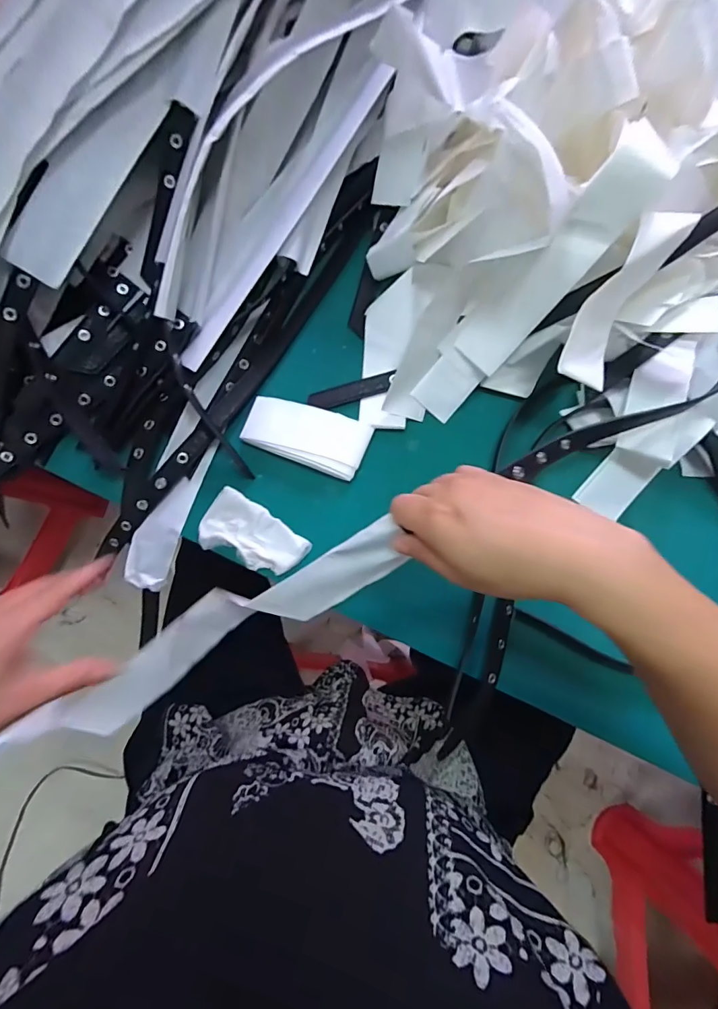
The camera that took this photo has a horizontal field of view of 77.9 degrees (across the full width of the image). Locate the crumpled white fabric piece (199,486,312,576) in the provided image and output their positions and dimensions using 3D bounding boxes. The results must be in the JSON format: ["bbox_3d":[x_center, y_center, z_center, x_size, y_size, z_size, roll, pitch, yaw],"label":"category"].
[{"bbox_3d":[-0.097,0.030,0.409,0.099,0.008,0.056,29,79,6],"label":"crumpled white fabric piece"}]

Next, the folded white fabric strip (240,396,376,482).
[{"bbox_3d":[-0.050,-0.069,0.429,0.116,0.009,0.059,21,78,4],"label":"folded white fabric strip"}]

